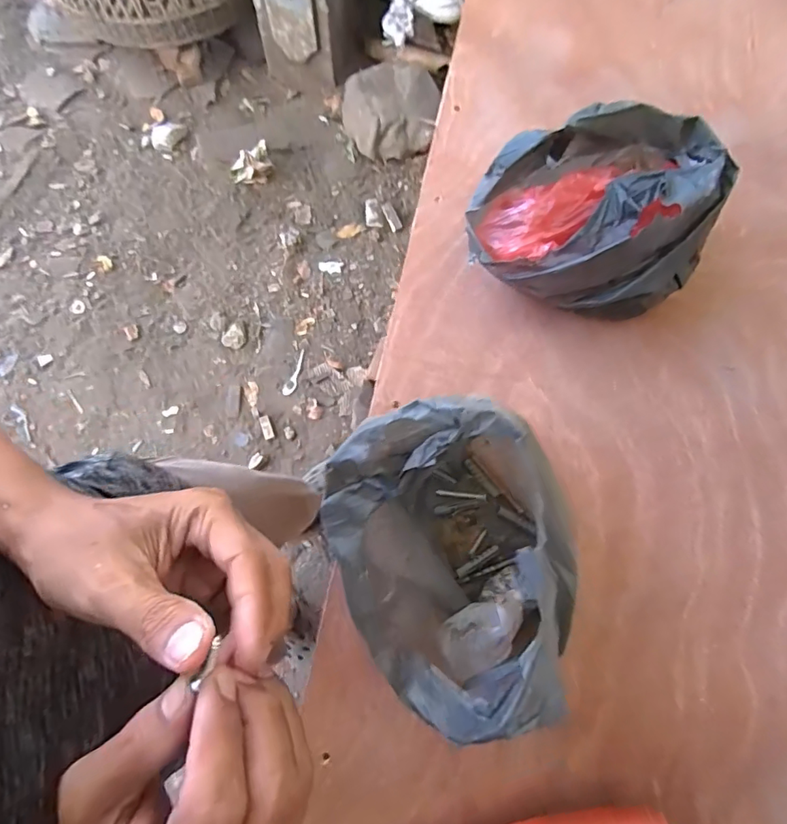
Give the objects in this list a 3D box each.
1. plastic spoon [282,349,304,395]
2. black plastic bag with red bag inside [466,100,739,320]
[{"bbox_3d":[-0.311,-0.124,1.566,0.039,0.012,0.157,15,71,5],"label":"plastic spoon"},{"bbox_3d":[0.164,-0.149,0.411,0.200,0.127,0.120,-11,74,-4],"label":"black plastic bag with red bag inside"}]

